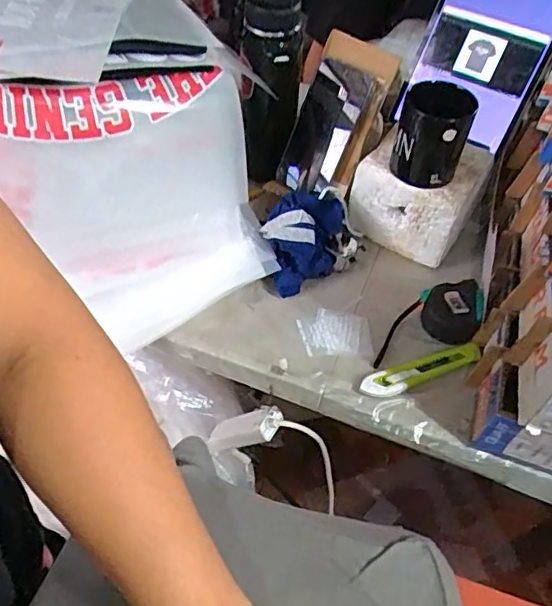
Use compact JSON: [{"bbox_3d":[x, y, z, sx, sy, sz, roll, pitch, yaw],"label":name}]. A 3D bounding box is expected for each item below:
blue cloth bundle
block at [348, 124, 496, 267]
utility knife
[{"bbox_3d":[0.030,-0.081,0.744,0.101,0.076,0.134,12,51,5],"label":"blue cloth bundle"},{"bbox_3d":[0.194,-0.154,0.789,0.148,0.111,0.136,29,54,17],"label":"block"},{"bbox_3d":[0.171,0.078,0.664,0.160,0.017,0.028,-17,54,-17],"label":"utility knife"}]

